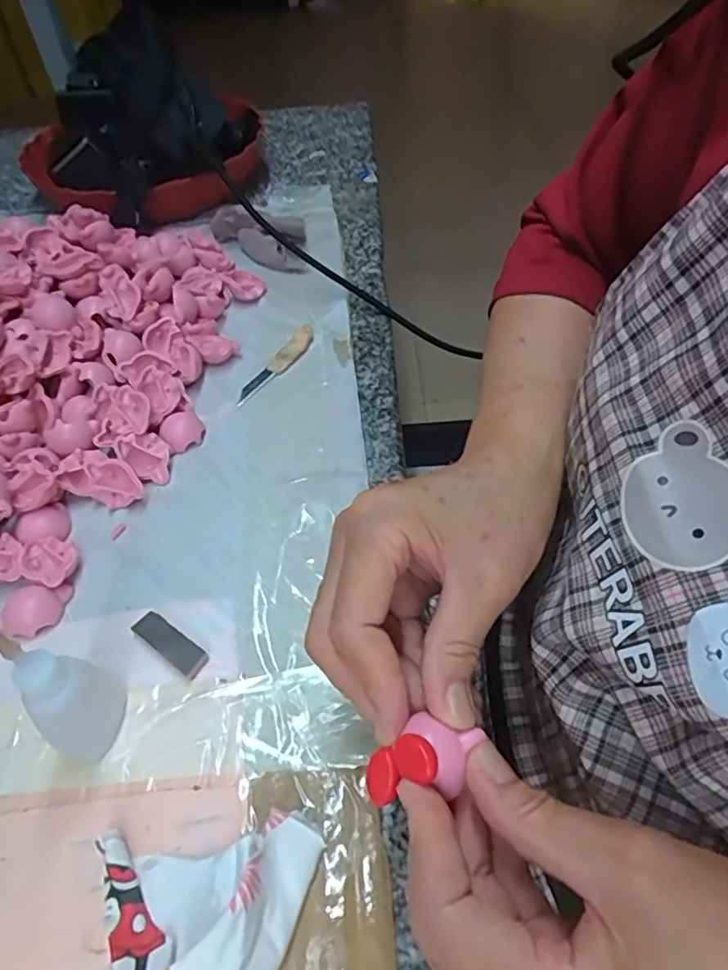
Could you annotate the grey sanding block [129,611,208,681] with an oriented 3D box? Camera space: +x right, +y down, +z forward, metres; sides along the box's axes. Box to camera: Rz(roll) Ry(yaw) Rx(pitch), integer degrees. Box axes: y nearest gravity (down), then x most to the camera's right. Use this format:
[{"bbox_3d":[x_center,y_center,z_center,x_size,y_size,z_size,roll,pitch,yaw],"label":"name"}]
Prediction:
[{"bbox_3d":[-0.096,0.078,0.300,0.044,0.005,0.015,31,56,22],"label":"grey sanding block"}]

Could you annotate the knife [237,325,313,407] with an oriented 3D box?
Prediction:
[{"bbox_3d":[-0.062,-0.087,0.431,0.015,0.010,0.084,23,53,17],"label":"knife"}]

